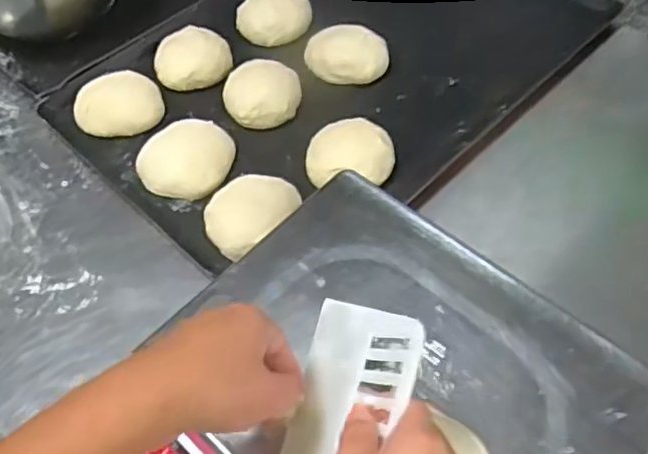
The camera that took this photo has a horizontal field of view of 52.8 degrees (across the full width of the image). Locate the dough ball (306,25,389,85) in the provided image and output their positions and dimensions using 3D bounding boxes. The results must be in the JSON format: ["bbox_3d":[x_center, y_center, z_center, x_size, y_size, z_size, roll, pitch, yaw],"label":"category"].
[{"bbox_3d":[0.026,-0.201,0.772,0.097,0.048,0.077,28,61,22],"label":"dough ball"}]

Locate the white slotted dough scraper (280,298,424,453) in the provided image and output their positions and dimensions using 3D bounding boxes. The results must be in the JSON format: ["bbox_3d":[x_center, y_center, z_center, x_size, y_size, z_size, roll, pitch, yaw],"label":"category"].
[{"bbox_3d":[0.002,0.117,0.345,0.004,0.113,0.164,26,70,-23],"label":"white slotted dough scraper"}]

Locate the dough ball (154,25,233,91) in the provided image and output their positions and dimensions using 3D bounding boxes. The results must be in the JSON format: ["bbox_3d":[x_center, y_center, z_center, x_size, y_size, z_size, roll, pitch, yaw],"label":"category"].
[{"bbox_3d":[-0.154,-0.194,0.774,0.091,0.036,0.070,-15,55,-7],"label":"dough ball"}]

